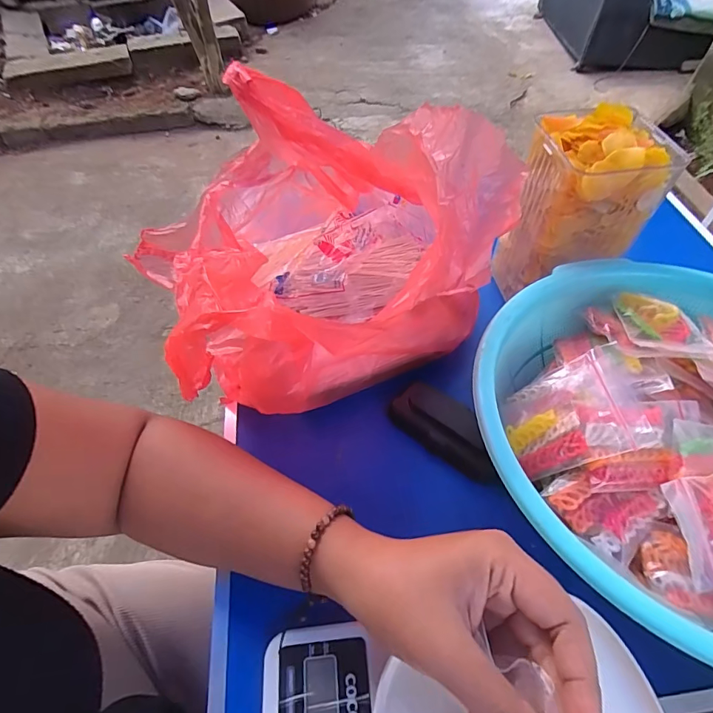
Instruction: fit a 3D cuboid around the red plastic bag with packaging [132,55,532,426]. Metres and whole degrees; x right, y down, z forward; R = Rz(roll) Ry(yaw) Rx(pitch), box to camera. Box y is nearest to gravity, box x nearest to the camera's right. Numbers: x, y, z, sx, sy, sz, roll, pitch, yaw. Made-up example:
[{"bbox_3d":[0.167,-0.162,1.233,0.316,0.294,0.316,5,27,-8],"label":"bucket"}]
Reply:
[{"bbox_3d":[-0.034,-0.093,0.350,0.275,0.230,0.257,23,56,14],"label":"red plastic bag with packaging"}]

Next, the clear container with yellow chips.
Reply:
[{"bbox_3d":[0.212,-0.136,0.431,0.103,0.173,0.087,-6,54,-6],"label":"clear container with yellow chips"}]

